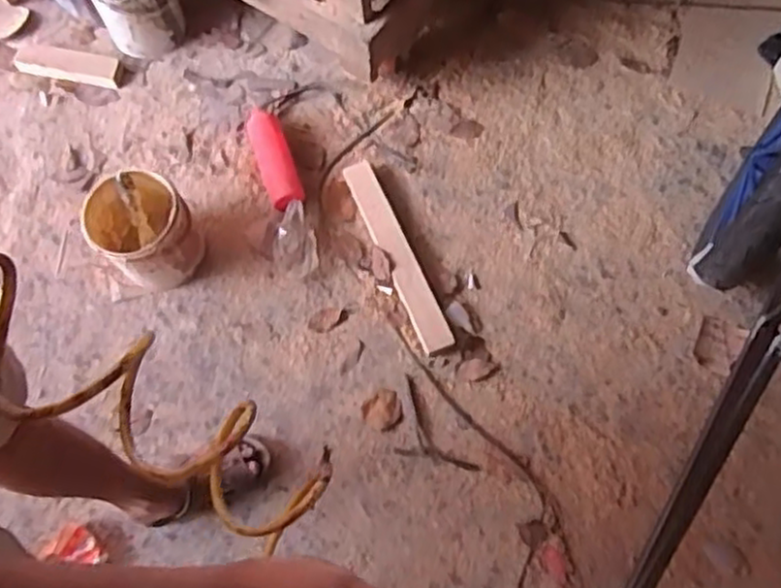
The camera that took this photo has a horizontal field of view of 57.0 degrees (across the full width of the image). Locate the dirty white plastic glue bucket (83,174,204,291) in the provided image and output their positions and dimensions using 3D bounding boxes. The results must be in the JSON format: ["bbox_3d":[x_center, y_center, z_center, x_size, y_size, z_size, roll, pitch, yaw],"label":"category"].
[{"bbox_3d":[-0.485,-0.123,1.434,0.207,0.179,0.179,39,74,15],"label":"dirty white plastic glue bucket"}]

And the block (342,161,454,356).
[{"bbox_3d":[0.013,-0.086,1.481,0.063,0.029,0.442,-22,70,-7],"label":"block"}]

